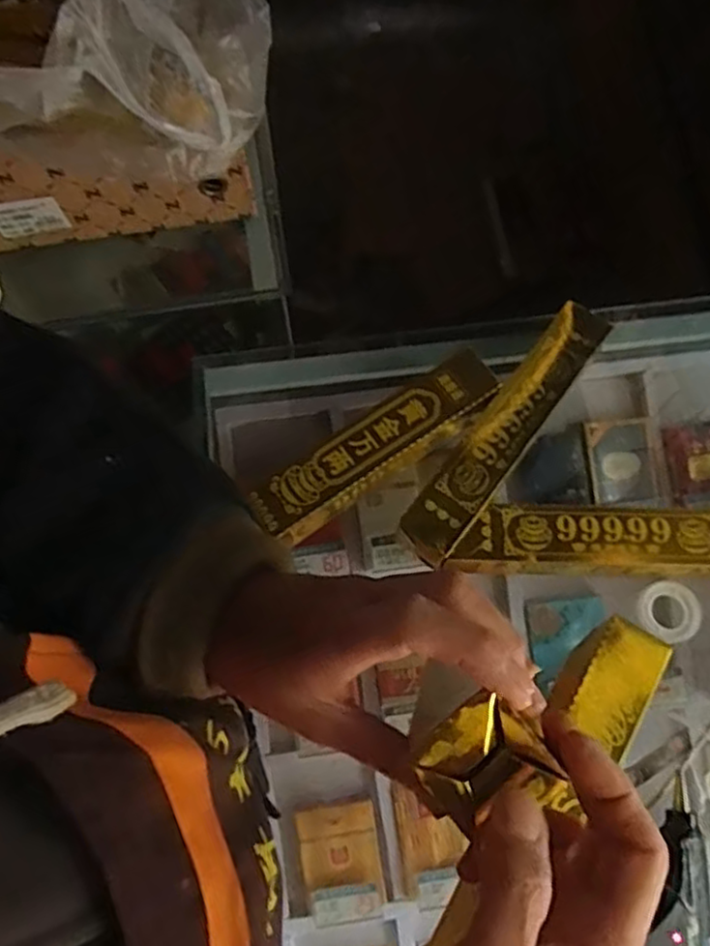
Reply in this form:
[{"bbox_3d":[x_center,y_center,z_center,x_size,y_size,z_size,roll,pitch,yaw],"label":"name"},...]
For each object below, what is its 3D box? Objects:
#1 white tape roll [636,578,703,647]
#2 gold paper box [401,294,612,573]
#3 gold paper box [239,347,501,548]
[{"bbox_3d":[0.224,0.100,0.487,0.044,0.010,0.043,0,70,0],"label":"white tape roll"},{"bbox_3d":[0.110,-0.035,0.491,0.043,0.030,0.230,35,74,12],"label":"gold paper box"},{"bbox_3d":[0.021,-0.019,0.514,0.189,0.050,0.046,-35,74,-12],"label":"gold paper box"}]

